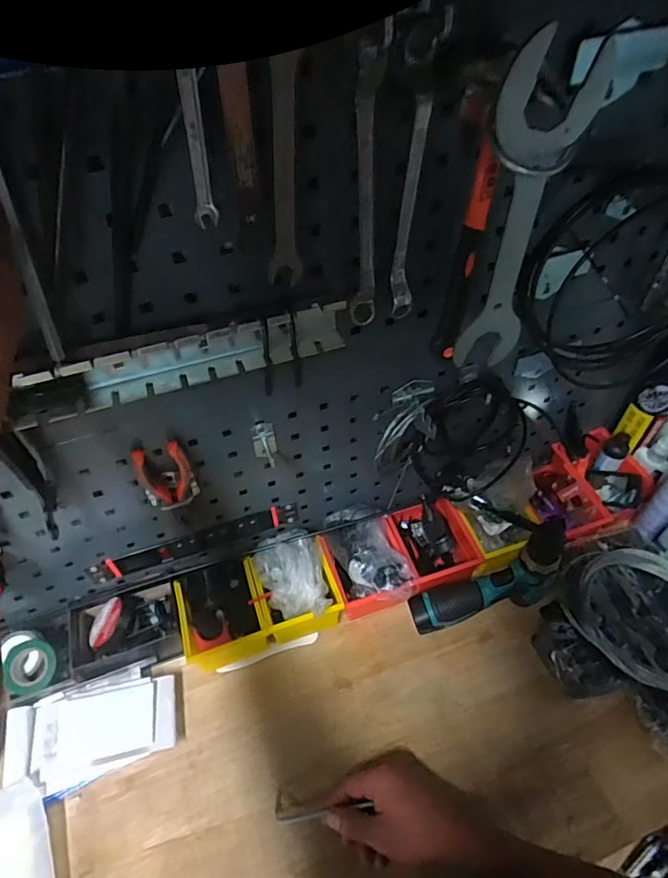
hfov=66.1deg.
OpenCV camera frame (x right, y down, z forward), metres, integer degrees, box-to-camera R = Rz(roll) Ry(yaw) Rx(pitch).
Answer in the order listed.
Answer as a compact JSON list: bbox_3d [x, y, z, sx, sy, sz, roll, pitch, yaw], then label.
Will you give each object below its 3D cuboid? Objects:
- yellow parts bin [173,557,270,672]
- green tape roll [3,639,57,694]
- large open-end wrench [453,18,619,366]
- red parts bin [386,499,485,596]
[{"bbox_3d":[-0.153,0.237,0.710,0.114,0.068,0.133,-17,51,-12],"label":"yellow parts bin"},{"bbox_3d":[-0.381,0.285,0.644,0.062,0.013,0.062,3,61,-5],"label":"green tape roll"},{"bbox_3d":[0.152,-0.168,0.422,0.075,0.263,0.020,-18,51,-13],"label":"large open-end wrench"},{"bbox_3d":[0.143,0.160,0.770,0.111,0.071,0.145,-17,51,-12],"label":"red parts bin"}]

